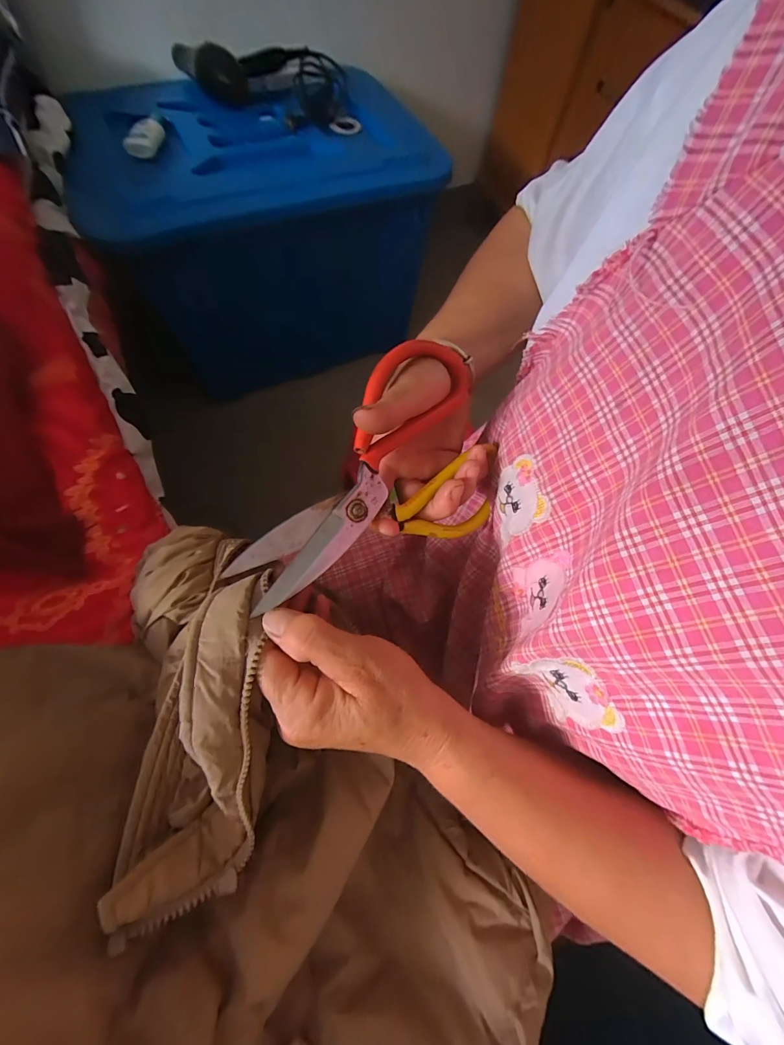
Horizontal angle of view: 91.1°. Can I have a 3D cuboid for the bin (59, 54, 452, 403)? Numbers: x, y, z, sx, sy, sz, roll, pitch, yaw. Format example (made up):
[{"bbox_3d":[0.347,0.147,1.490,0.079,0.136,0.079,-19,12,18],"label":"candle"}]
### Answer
[{"bbox_3d":[-0.292,-0.732,1.024,0.715,0.518,0.488,-20,68,-12],"label":"bin"}]

